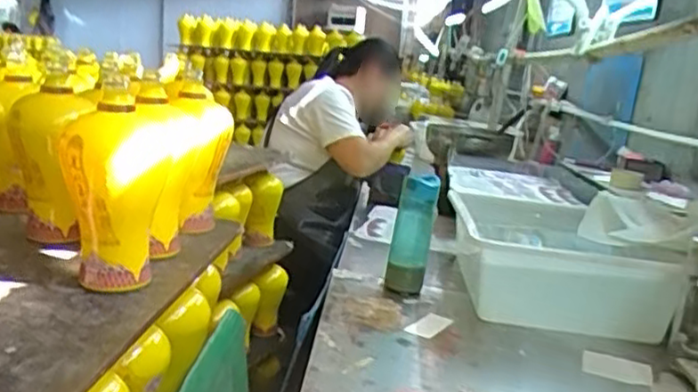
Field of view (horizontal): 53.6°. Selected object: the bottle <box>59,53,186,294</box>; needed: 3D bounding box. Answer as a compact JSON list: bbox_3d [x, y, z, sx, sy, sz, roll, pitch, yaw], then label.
[{"bbox_3d":[-0.218,-0.022,0.667,0.095,0.212,0.097,2,12,-10],"label":"bottle"}]

